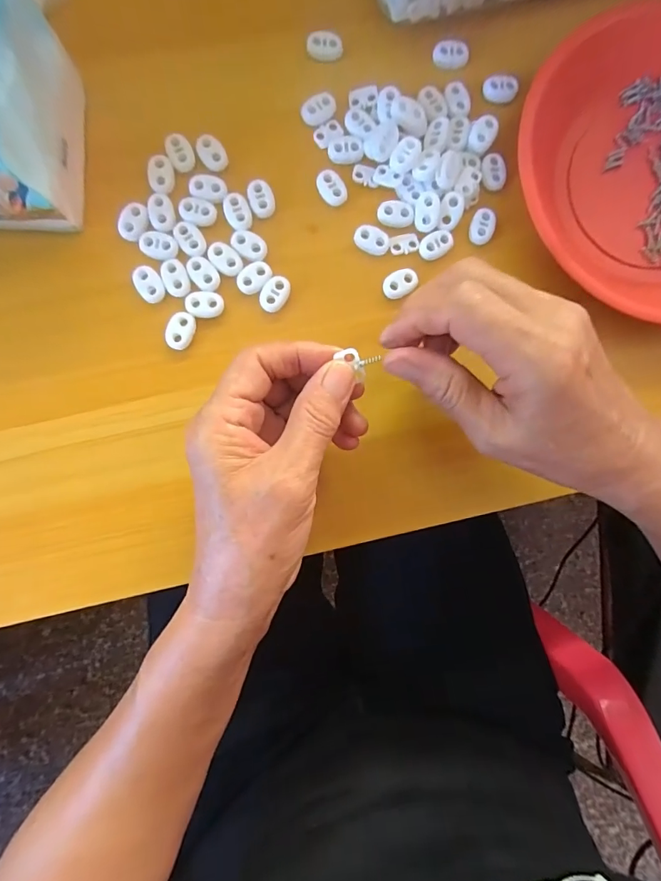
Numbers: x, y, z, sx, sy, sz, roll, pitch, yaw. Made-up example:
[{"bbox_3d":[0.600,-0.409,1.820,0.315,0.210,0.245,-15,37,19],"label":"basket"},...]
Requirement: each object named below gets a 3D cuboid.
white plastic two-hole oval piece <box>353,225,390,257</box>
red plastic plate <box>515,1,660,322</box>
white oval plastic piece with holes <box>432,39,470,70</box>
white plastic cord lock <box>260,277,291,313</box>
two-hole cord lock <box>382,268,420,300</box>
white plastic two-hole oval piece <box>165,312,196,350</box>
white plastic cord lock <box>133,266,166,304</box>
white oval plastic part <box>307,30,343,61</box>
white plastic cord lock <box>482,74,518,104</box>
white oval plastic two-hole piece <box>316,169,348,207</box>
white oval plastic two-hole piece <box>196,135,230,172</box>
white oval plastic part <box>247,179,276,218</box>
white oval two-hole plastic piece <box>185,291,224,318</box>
[{"bbox_3d":[0.026,-0.125,0.271,0.023,0.005,0.014,26,87,-3],"label":"white plastic two-hole oval piece"},{"bbox_3d":[0.212,-0.175,0.271,0.192,0.024,0.185,0,89,-4],"label":"red plastic plate"},{"bbox_3d":[0.077,-0.246,0.276,0.022,0.004,0.016,2,88,-4],"label":"white oval plastic piece with holes"},{"bbox_3d":[-0.034,-0.090,0.267,0.015,0.006,0.023,27,87,-3],"label":"white plastic cord lock"},{"bbox_3d":[0.044,-0.098,0.271,0.022,0.005,0.017,-27,90,-4],"label":"two-hole cord lock"},{"bbox_3d":[-0.090,-0.066,0.262,0.015,0.005,0.022,18,87,-3],"label":"white plastic two-hole oval piece"},{"bbox_3d":[-0.109,-0.094,0.258,0.014,0.004,0.023,-32,91,-4],"label":"white plastic cord lock"},{"bbox_3d":[-0.004,-0.248,0.273,0.022,0.008,0.012,5,88,-4],"label":"white oval plastic part"},{"bbox_3d":[0.109,-0.225,0.278,0.022,0.004,0.016,-2,89,-4],"label":"white plastic cord lock"},{"bbox_3d":[0.001,-0.157,0.270,0.015,0.006,0.021,-34,91,-4],"label":"white oval plastic two-hole piece"},{"bbox_3d":[-0.072,-0.176,0.265,0.015,0.005,0.021,-37,91,-4],"label":"white oval plastic two-hole piece"},{"bbox_3d":[-0.043,-0.149,0.267,0.015,0.006,0.021,-26,90,-4],"label":"white oval plastic part"},{"bbox_3d":[-0.076,-0.082,0.262,0.022,0.004,0.016,-5,89,-4],"label":"white oval two-hole plastic piece"}]

